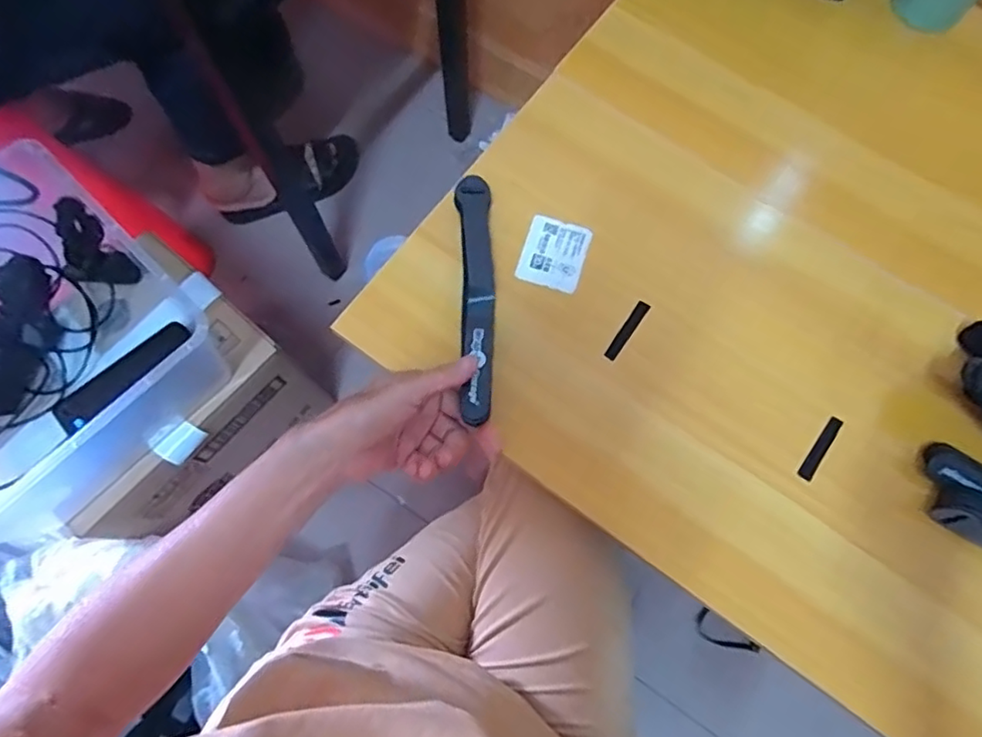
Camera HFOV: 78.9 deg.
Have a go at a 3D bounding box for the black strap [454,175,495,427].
[{"bbox_3d":[-0.011,-0.055,0.444,0.025,0.017,0.199,-2,69,0],"label":"black strap"}]

